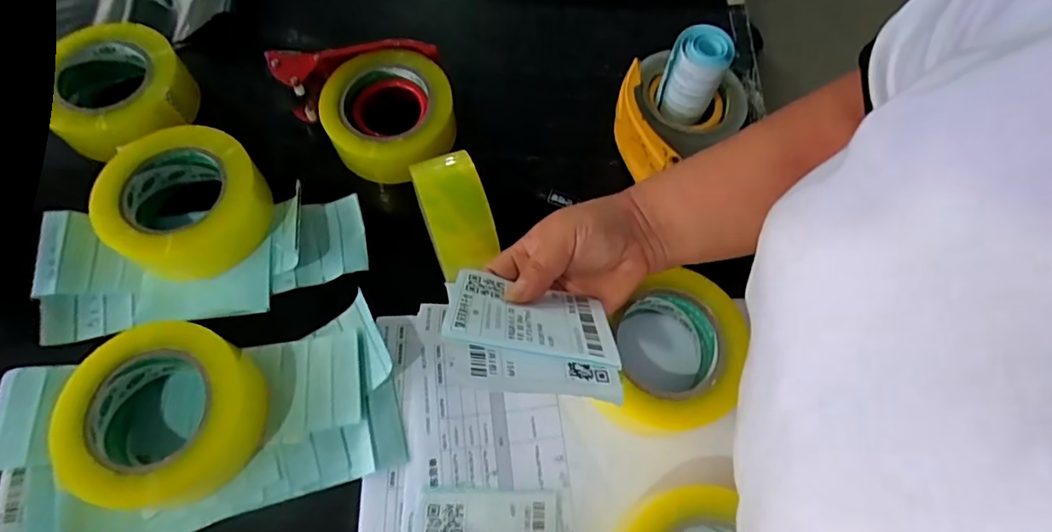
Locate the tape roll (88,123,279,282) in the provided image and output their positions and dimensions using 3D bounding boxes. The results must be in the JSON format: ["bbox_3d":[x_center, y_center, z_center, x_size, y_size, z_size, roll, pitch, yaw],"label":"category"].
[{"bbox_3d":[-0.289,-0.056,0.470,0.108,0.060,0.127,39,72,13],"label":"tape roll"}]

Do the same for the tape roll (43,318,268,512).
[{"bbox_3d":[-0.264,0.108,0.402,0.116,0.062,0.123,1,65,-2],"label":"tape roll"}]

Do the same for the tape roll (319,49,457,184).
[{"bbox_3d":[-0.128,-0.141,0.519,0.116,0.053,0.118,1,65,-2],"label":"tape roll"}]

